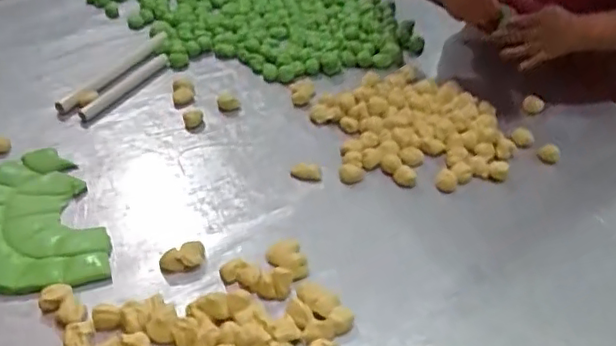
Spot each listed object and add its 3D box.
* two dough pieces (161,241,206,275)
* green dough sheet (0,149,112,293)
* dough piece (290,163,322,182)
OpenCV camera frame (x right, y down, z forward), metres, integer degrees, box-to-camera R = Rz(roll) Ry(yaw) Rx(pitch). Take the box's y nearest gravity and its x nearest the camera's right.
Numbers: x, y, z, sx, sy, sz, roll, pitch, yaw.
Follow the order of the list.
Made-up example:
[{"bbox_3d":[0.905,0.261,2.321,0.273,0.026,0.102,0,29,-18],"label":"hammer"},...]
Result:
[{"bbox_3d":[-0.152,0.104,0.725,0.054,0.036,0.021,-11,42,-14],"label":"two dough pieces"},{"bbox_3d":[-0.366,0.065,0.775,0.167,0.013,0.266,-21,45,-24],"label":"green dough sheet"},{"bbox_3d":[-0.002,-0.001,0.868,0.044,0.013,0.026,8,41,8],"label":"dough piece"}]

